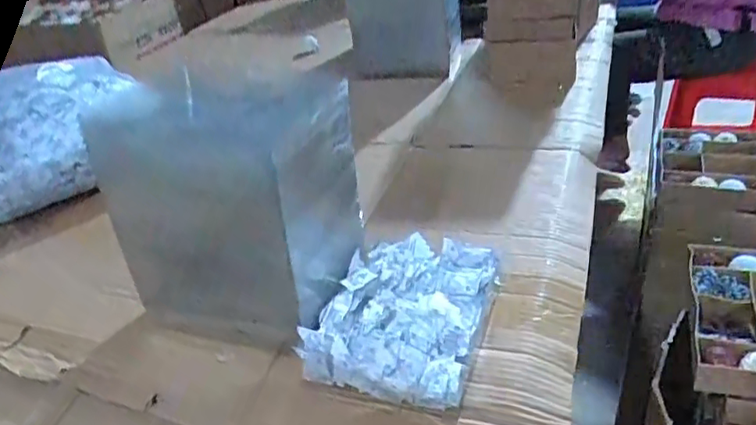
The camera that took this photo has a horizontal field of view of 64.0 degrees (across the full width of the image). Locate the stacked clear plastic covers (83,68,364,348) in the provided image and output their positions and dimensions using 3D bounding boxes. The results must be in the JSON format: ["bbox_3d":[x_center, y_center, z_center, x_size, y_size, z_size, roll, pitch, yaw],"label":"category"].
[{"bbox_3d":[-0.149,-0.005,0.666,0.209,0.248,0.167,7,35,22],"label":"stacked clear plastic covers"}]

